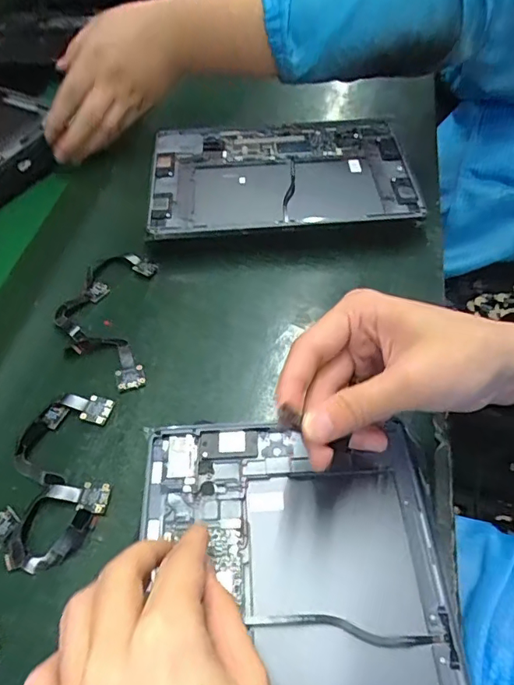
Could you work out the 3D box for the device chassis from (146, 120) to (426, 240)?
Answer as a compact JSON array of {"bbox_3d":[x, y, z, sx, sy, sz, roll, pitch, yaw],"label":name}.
[{"bbox_3d":[0.022,-0.169,0.506,0.252,0.014,0.168,-2,55,1],"label":"device chassis"}]

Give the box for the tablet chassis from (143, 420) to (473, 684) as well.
[{"bbox_3d":[0.021,0.157,0.263,0.164,0.011,0.252,-5,53,1],"label":"tablet chassis"}]

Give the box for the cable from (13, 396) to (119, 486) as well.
[{"bbox_3d":[-0.141,0.064,0.361,0.048,0.008,0.072,14,56,16],"label":"cable"}]

